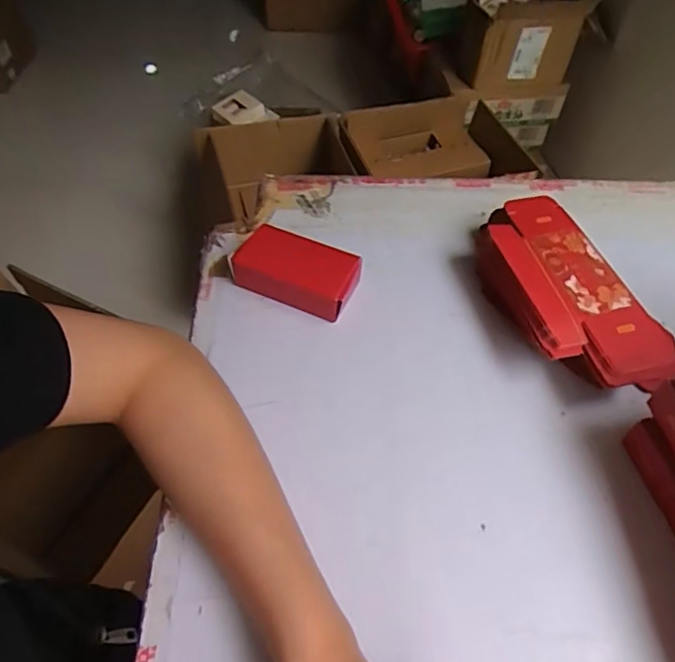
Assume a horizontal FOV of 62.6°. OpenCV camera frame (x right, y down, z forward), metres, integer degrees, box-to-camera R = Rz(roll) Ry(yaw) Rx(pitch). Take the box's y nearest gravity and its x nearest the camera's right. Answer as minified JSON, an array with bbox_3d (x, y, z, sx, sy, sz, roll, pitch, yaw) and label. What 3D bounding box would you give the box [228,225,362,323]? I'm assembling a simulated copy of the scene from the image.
[{"bbox_3d":[-0.032,-0.049,0.452,0.096,0.037,0.051,21,54,13],"label":"box"}]

